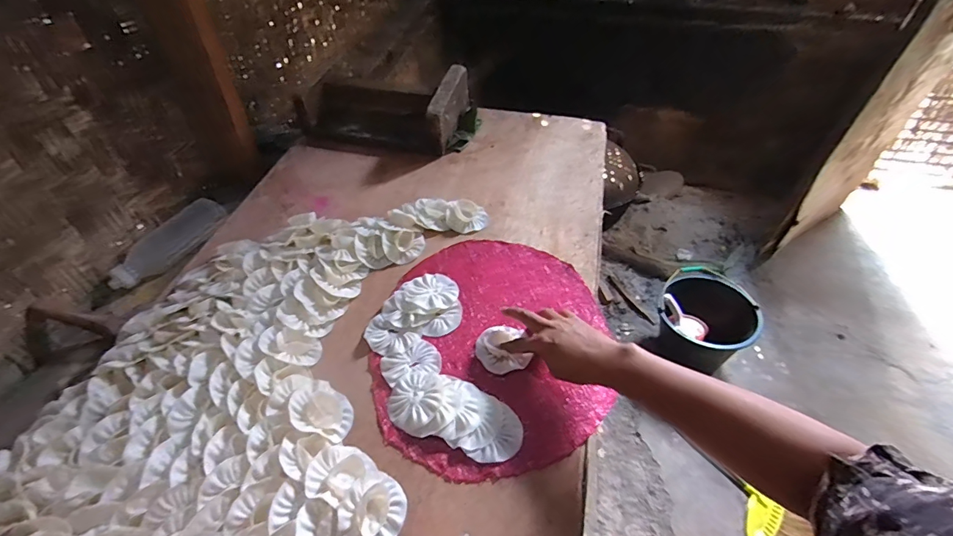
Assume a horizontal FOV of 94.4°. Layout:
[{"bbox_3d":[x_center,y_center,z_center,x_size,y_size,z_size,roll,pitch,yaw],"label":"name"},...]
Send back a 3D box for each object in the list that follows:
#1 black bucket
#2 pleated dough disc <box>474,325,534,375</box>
[{"bbox_3d":[0.812,0.182,1.596,0.300,0.221,0.328,0,48,0],"label":"black bucket"},{"bbox_3d":[0.035,0.109,0.598,0.067,0.019,0.071,-6,50,-8],"label":"pleated dough disc"}]

